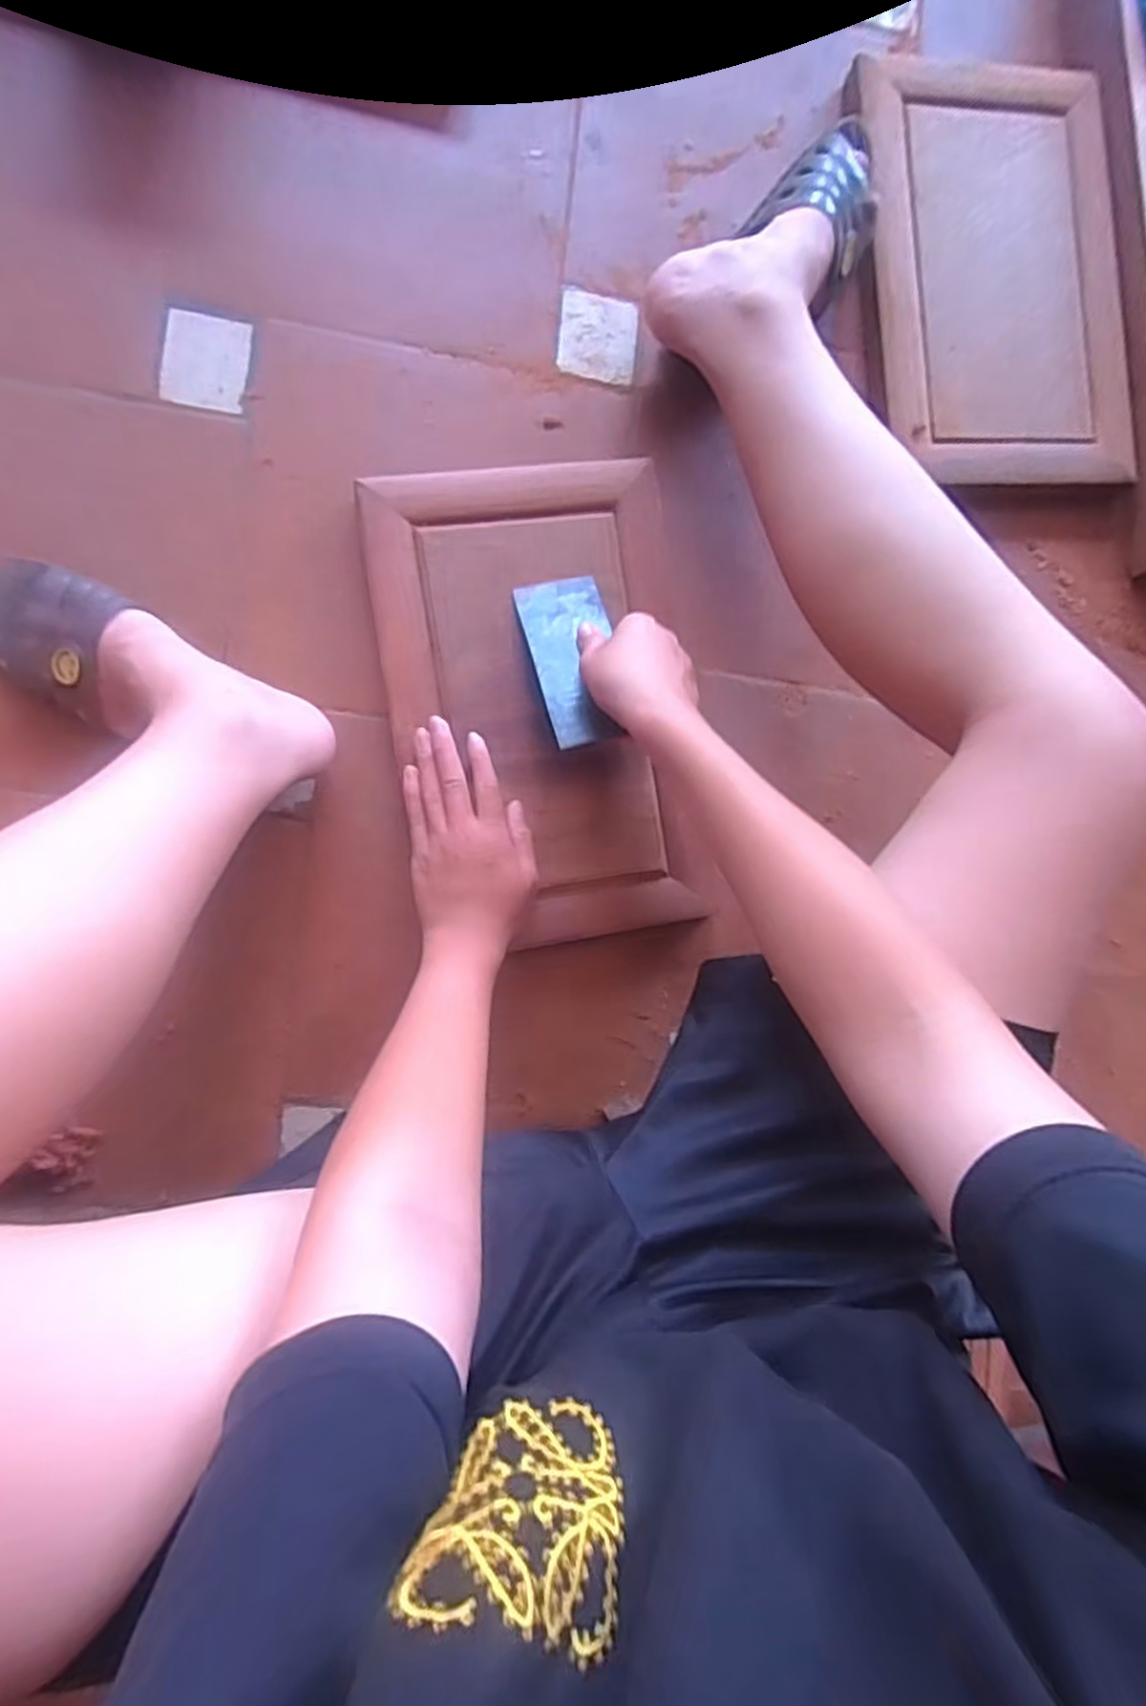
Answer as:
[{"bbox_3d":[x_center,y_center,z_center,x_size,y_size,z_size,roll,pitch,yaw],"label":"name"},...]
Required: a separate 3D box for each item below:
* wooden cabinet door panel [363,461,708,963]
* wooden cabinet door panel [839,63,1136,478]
[{"bbox_3d":[-0.025,-0.114,0.580,0.225,0.024,0.364,-9,90,-10],"label":"wooden cabinet door panel"},{"bbox_3d":[0.369,-0.510,0.664,0.230,0.035,0.375,-5,89,-9],"label":"wooden cabinet door panel"}]

